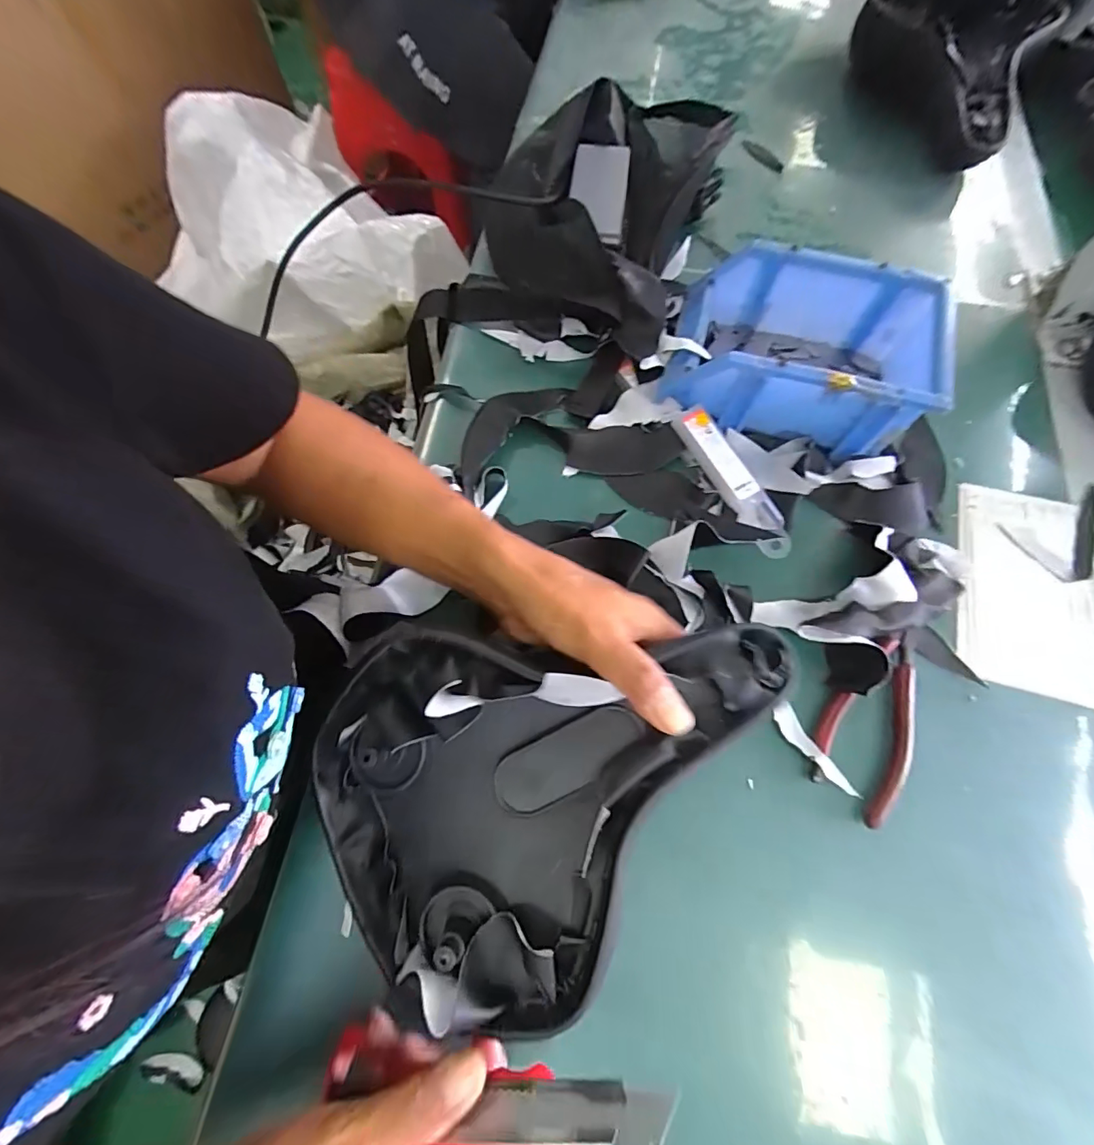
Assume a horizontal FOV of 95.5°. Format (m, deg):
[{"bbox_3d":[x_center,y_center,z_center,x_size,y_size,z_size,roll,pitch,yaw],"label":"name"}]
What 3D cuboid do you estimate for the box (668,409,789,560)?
[{"bbox_3d":[0.136,-0.068,0.364,0.025,0.019,0.123,-28,72,-10],"label":"box"}]

